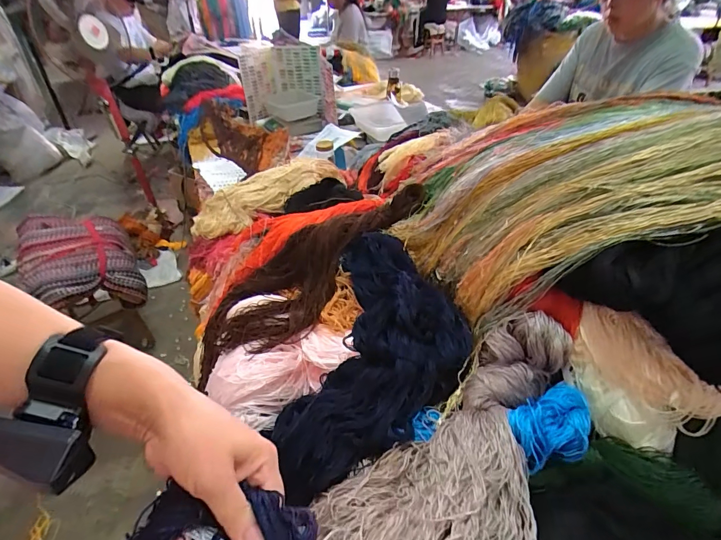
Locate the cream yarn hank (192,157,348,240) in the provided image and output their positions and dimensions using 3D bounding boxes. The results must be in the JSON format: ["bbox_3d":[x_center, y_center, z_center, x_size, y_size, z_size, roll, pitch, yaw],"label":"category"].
[{"bbox_3d":[-0.225,-0.181,0.957,0.407,0.100,0.136,-27,43,-7],"label":"cream yarn hank"}]

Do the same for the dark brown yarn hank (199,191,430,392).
[{"bbox_3d":[-0.077,-0.006,0.622,0.445,0.062,0.143,-42,49,-9],"label":"dark brown yarn hank"}]

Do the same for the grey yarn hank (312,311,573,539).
[{"bbox_3d":[0.100,0.167,0.337,0.293,0.091,0.150,-26,44,-28],"label":"grey yarn hank"}]

